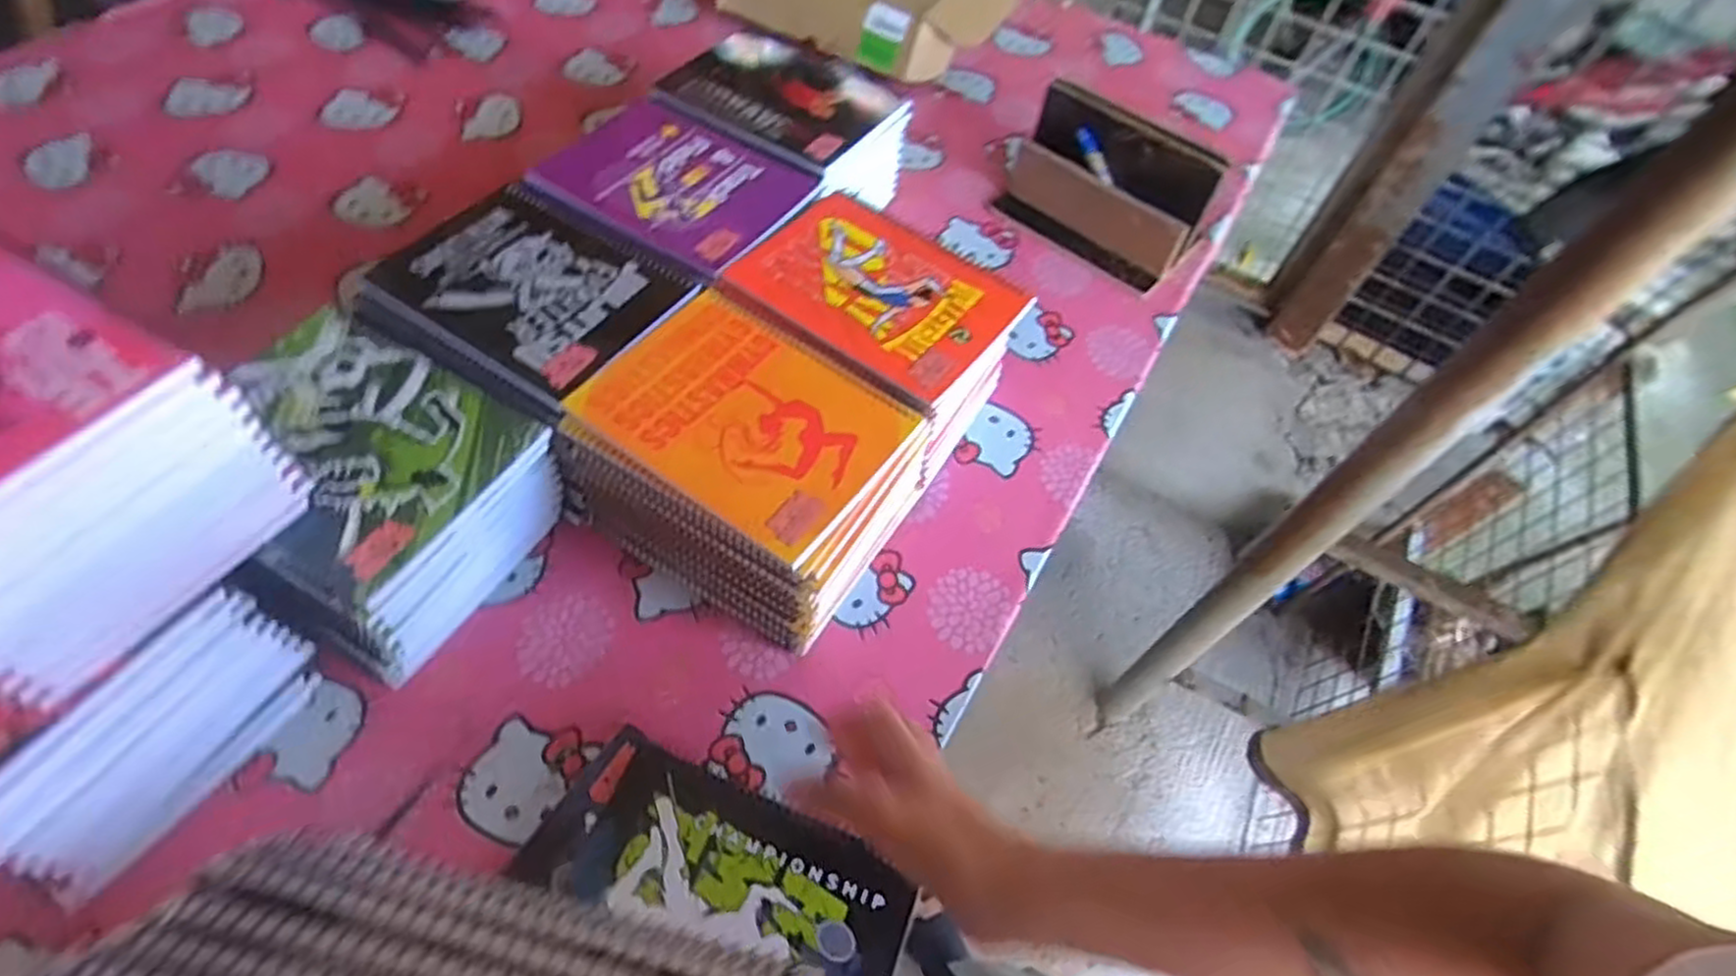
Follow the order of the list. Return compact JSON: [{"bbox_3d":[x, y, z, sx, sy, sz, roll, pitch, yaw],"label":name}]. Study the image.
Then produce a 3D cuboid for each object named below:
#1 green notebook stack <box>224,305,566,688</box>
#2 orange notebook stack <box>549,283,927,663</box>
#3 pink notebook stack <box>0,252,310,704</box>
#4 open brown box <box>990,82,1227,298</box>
[{"bbox_3d":[-0.337,0.007,0.532,0.190,0.120,0.169,27,59,13],"label":"green notebook stack"},{"bbox_3d":[-0.086,-0.014,0.570,0.208,0.119,0.163,31,60,15],"label":"orange notebook stack"},{"bbox_3d":[-0.450,-0.024,0.402,0.204,0.115,0.155,28,59,13],"label":"pink notebook stack"},{"bbox_3d":[0.239,-0.310,0.790,0.206,0.120,0.087,41,63,20],"label":"open brown box"}]

